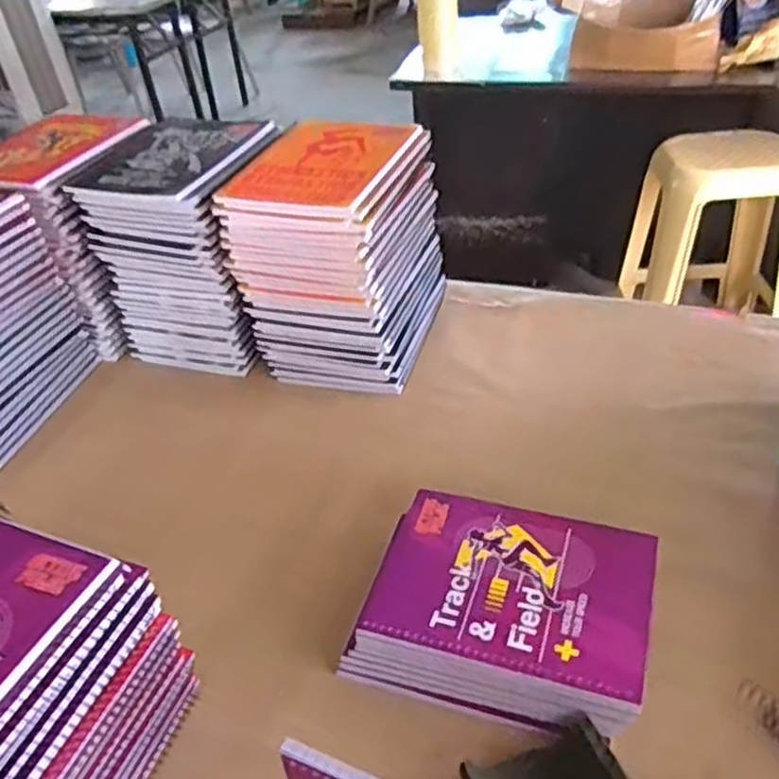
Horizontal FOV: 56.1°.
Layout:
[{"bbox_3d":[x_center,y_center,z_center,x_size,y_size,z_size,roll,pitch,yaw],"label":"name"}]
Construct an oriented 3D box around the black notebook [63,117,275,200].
[{"bbox_3d":[-0.246,-0.272,0.839,0.174,0.016,0.219,10,41,21],"label":"black notebook"}]

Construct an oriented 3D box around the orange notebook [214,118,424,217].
[{"bbox_3d":[-0.063,-0.248,0.787,0.163,0.019,0.214,9,41,20],"label":"orange notebook"}]

